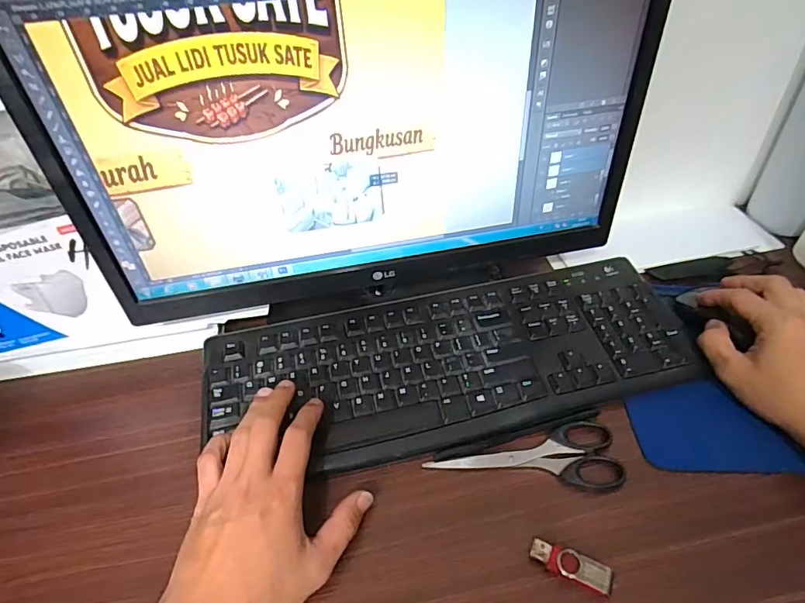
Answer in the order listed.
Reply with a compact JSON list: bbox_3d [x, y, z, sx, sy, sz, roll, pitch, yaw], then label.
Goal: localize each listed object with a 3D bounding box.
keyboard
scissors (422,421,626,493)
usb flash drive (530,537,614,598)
[{"bbox_3d":[0.045,0.052,0.439,0.432,0.017,0.155,-8,50,-6],"label":"keyboard"},{"bbox_3d":[0.099,0.131,0.379,0.150,0.007,0.055,-8,50,-6],"label":"scissors"},{"bbox_3d":[0.114,0.179,0.324,0.053,0.008,0.018,21,53,17],"label":"usb flash drive"}]

